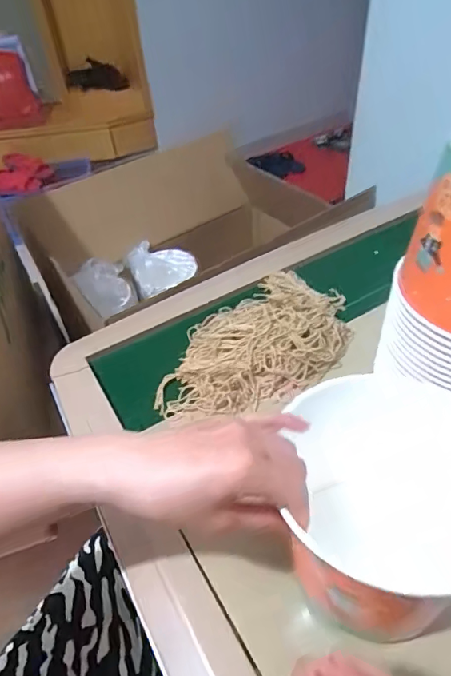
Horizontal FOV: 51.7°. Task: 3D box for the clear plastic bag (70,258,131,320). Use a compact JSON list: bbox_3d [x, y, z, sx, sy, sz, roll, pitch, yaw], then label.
[{"bbox_3d":[-0.296,-0.129,1.142,0.128,0.076,0.128,-32,51,-24],"label":"clear plastic bag"}]

